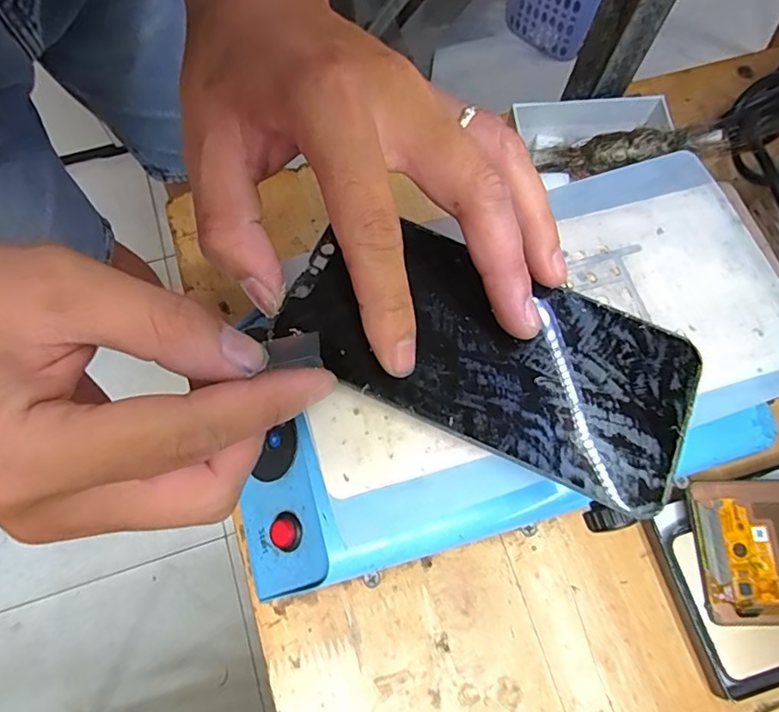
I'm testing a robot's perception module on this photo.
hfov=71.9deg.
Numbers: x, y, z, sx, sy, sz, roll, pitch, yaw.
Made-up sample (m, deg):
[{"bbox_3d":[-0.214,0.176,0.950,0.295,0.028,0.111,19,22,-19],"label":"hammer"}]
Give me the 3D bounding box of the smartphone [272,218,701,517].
[{"bbox_3d":[0.032,-0.003,0.191,0.141,0.005,0.070,21,71,8],"label":"smartphone"}]

